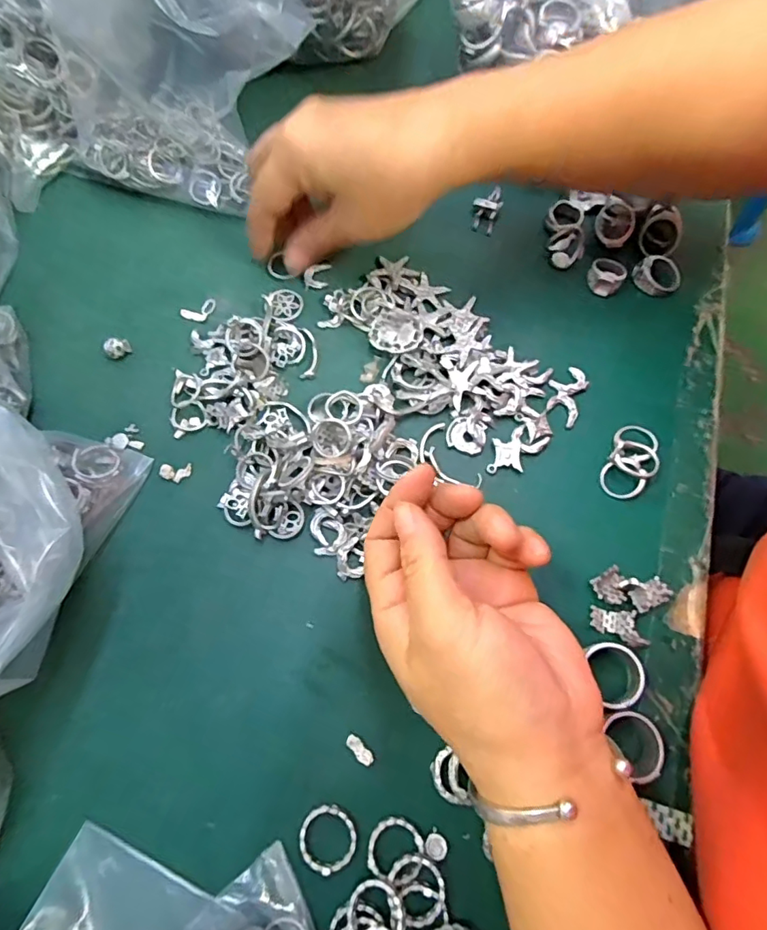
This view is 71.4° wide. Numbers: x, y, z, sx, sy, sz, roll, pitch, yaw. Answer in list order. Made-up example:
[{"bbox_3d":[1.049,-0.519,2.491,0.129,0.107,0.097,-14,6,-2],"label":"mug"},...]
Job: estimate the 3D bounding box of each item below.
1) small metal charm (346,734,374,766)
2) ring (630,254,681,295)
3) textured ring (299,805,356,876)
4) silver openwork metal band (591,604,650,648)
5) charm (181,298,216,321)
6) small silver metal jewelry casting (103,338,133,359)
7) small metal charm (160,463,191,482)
[{"bbox_3d":[-0.011,0.127,0.238,0.005,0.004,0.015,-42,76,-14],"label":"small metal charm"},{"bbox_3d":[0.166,-0.115,0.322,0.022,0.010,0.026,-32,73,-11],"label":"ring"},{"bbox_3d":[-0.024,0.158,0.225,0.024,0.006,0.022,0,70,-1],"label":"textured ring"},{"bbox_3d":[0.113,0.076,0.255,0.027,0.006,0.015,24,70,34],"label":"silver openwork metal band"},{"bbox_3d":[-0.109,-0.092,0.315,0.021,0.004,0.013,-25,72,-9],"label":"charm"},{"bbox_3d":[-0.150,-0.066,0.302,0.013,0.010,0.009,-35,74,-12],"label":"small silver metal jewelry casting"},{"bbox_3d":[-0.110,0.004,0.281,0.016,0.004,0.010,-4,70,-2],"label":"small metal charm"}]

